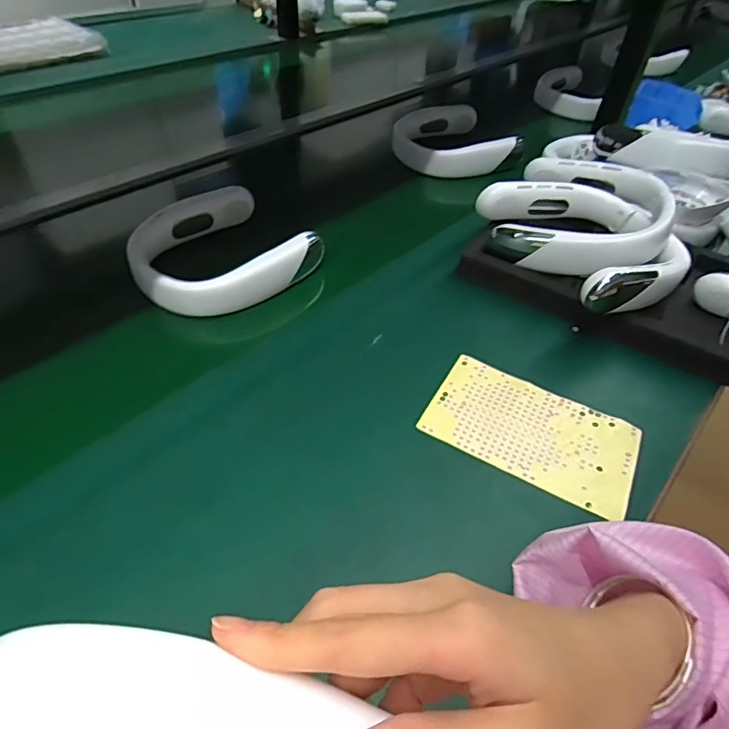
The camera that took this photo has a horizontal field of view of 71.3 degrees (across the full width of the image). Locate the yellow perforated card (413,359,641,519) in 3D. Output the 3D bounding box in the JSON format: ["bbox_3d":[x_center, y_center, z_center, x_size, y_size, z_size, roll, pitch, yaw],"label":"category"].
[{"bbox_3d":[0.154,0.061,0.472,0.184,0.005,0.108,23,49,16],"label":"yellow perforated card"}]

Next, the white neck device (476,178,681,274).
[{"bbox_3d":[0.256,-0.166,0.612,0.196,0.077,0.167,-14,50,-18],"label":"white neck device"}]

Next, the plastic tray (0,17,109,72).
[{"bbox_3d":[-0.761,-0.694,1.088,0.316,0.035,0.274,-33,58,-31],"label":"plastic tray"}]

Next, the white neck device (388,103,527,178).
[{"bbox_3d":[0.147,-0.385,0.878,0.183,0.049,0.195,-9,48,-13],"label":"white neck device"}]

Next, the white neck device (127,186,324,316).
[{"bbox_3d":[-0.175,-0.137,0.619,0.207,0.052,0.183,-30,56,-29],"label":"white neck device"}]

